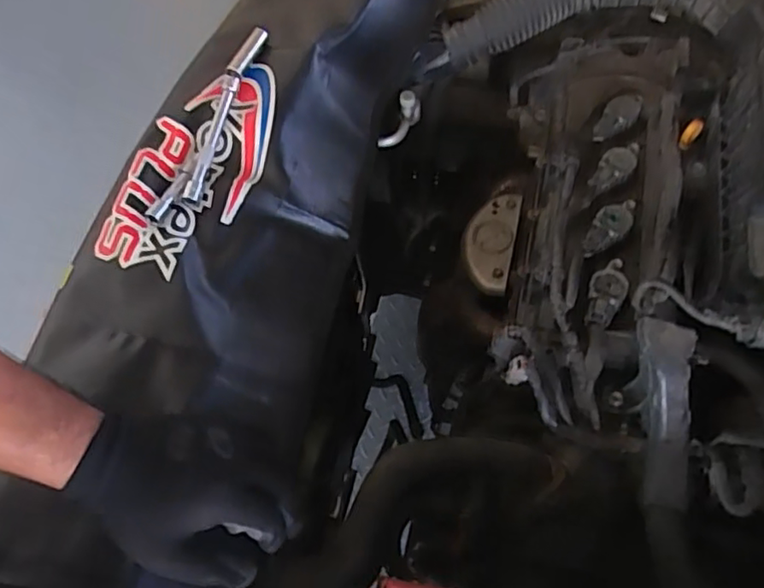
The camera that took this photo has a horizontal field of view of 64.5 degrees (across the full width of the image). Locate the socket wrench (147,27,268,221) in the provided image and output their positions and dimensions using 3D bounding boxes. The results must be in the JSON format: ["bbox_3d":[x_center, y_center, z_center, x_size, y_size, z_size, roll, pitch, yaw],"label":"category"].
[{"bbox_3d":[-0.168,-0.180,0.620,0.034,0.017,0.250,12,62,6],"label":"socket wrench"}]

